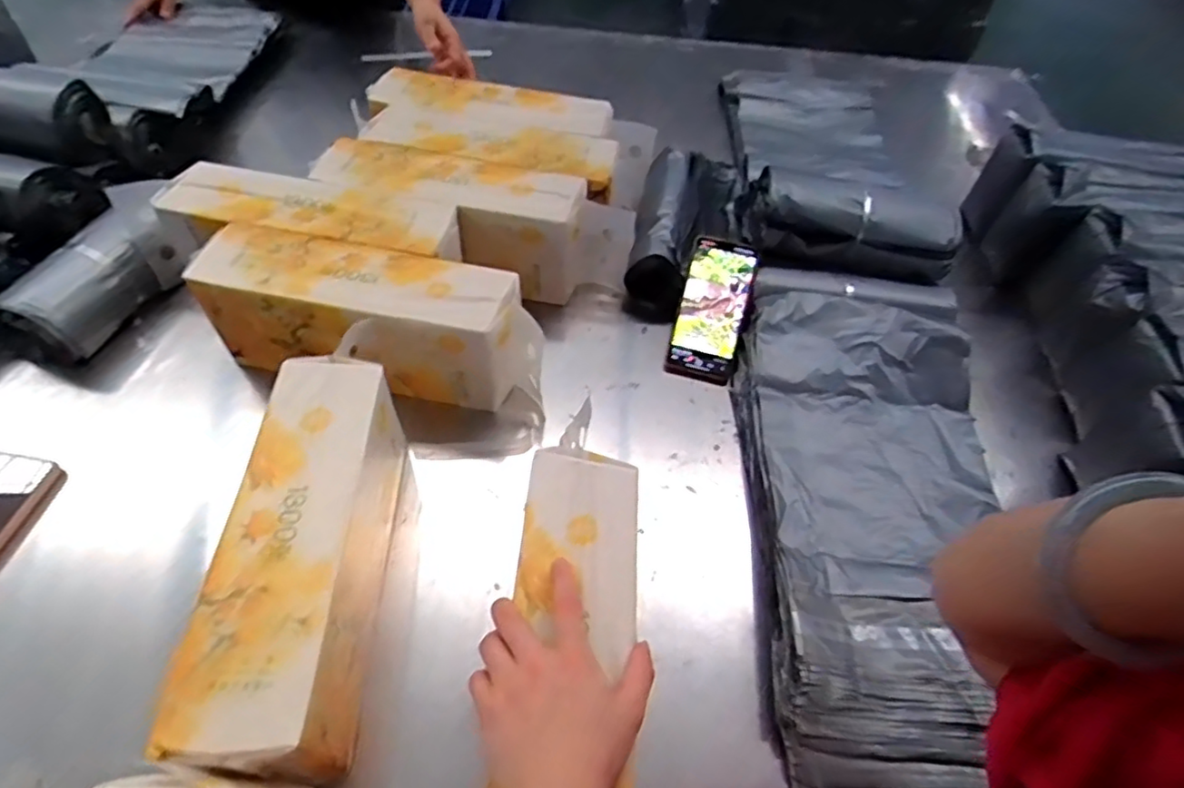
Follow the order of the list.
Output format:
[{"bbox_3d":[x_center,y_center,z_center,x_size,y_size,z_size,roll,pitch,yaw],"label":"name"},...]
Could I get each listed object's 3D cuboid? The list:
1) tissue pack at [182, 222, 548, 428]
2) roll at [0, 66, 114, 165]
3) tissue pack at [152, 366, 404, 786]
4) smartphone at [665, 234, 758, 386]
[{"bbox_3d":[-0.219,-0.070,0.676,0.333,0.138,0.100,11,53,6],"label":"tissue pack"},{"bbox_3d":[-0.729,-0.347,0.780,0.247,0.077,0.086,9,53,4],"label":"roll"},{"bbox_3d":[-0.223,0.123,0.526,0.093,0.138,0.334,0,53,-3],"label":"tissue pack"},{"bbox_3d":[0.143,-0.103,0.764,0.078,0.011,0.175,14,81,8],"label":"smartphone"}]

